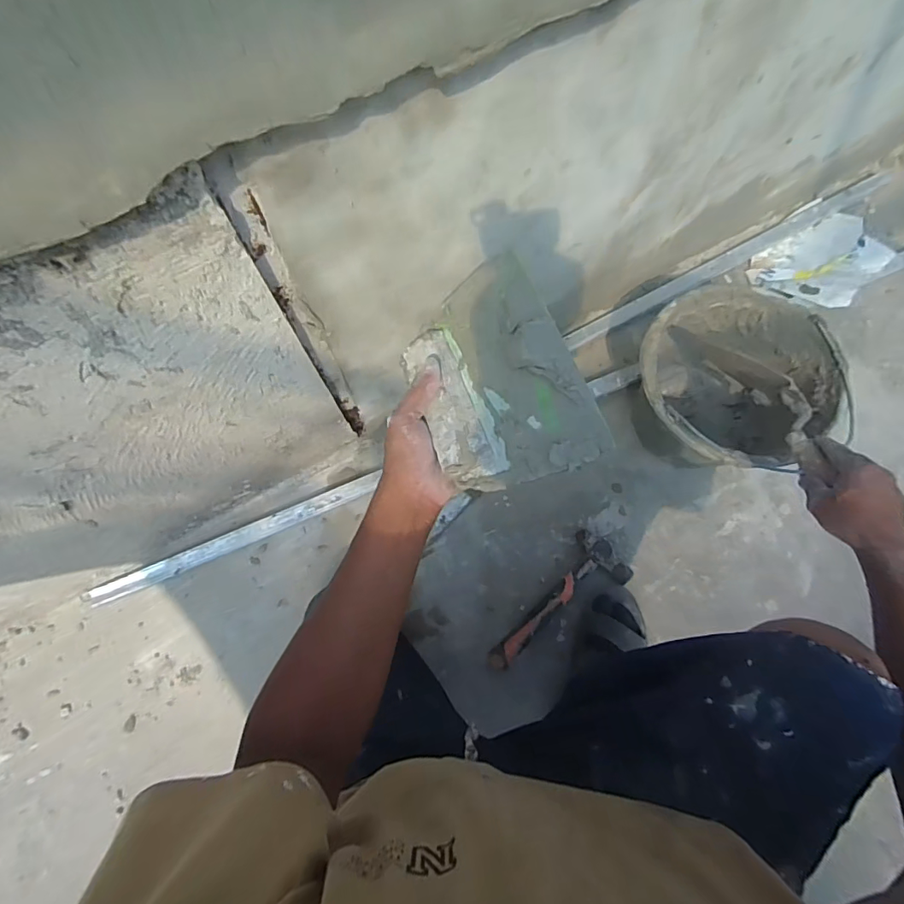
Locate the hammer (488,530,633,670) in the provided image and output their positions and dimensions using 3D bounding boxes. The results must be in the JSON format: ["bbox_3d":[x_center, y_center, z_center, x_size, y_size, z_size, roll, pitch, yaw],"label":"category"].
[{"bbox_3d":[0.165,0.241,0.801,0.278,0.040,0.109,-38,76,-11],"label":"hammer"}]

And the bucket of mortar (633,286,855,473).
[{"bbox_3d":[0.431,-0.101,0.794,0.277,0.235,0.277,0,72,0],"label":"bucket of mortar"}]

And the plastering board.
[{"bbox_3d":[0.034,-0.066,0.418,0.130,0.015,0.202,-26,68,16],"label":"plastering board"}]

